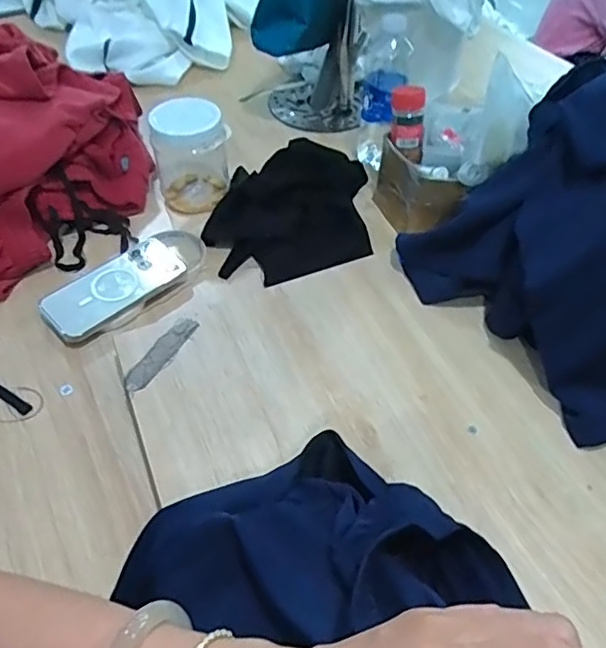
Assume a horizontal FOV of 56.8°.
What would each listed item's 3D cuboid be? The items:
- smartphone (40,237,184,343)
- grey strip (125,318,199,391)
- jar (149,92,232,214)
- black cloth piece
[{"bbox_3d":[-0.226,-0.047,0.665,0.162,0.014,0.077,-37,66,-26],"label":"smartphone"},{"bbox_3d":[-0.145,0.030,0.572,0.027,0.004,0.098,22,54,20],"label":"grey strip"},{"bbox_3d":[-0.151,-0.232,0.761,0.096,0.126,0.091,1,50,-1],"label":"jar"},{"bbox_3d":[-0.019,-0.152,0.729,0.213,0.059,0.253,1,50,-1],"label":"black cloth piece"}]

